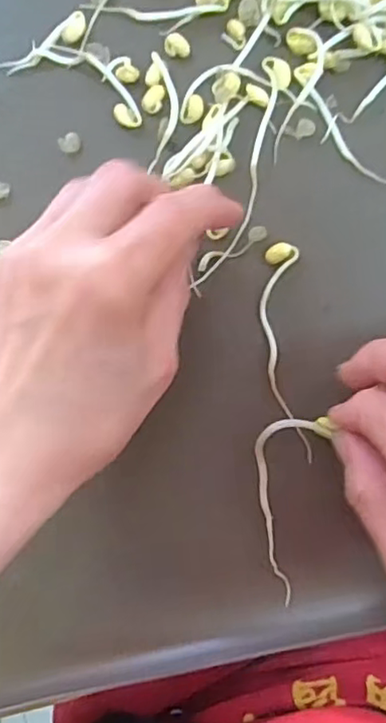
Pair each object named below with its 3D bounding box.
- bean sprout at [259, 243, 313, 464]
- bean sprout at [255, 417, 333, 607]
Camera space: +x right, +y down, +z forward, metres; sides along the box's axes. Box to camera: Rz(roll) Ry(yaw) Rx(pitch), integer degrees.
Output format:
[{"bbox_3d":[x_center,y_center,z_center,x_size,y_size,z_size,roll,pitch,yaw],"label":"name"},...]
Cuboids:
[{"bbox_3d":[0.040,-0.005,0.276,0.019,0.005,0.096,-3,86,9],"label":"bean sprout"},{"bbox_3d":[0.042,0.065,0.272,0.030,0.007,0.081,3,90,9],"label":"bean sprout"}]

